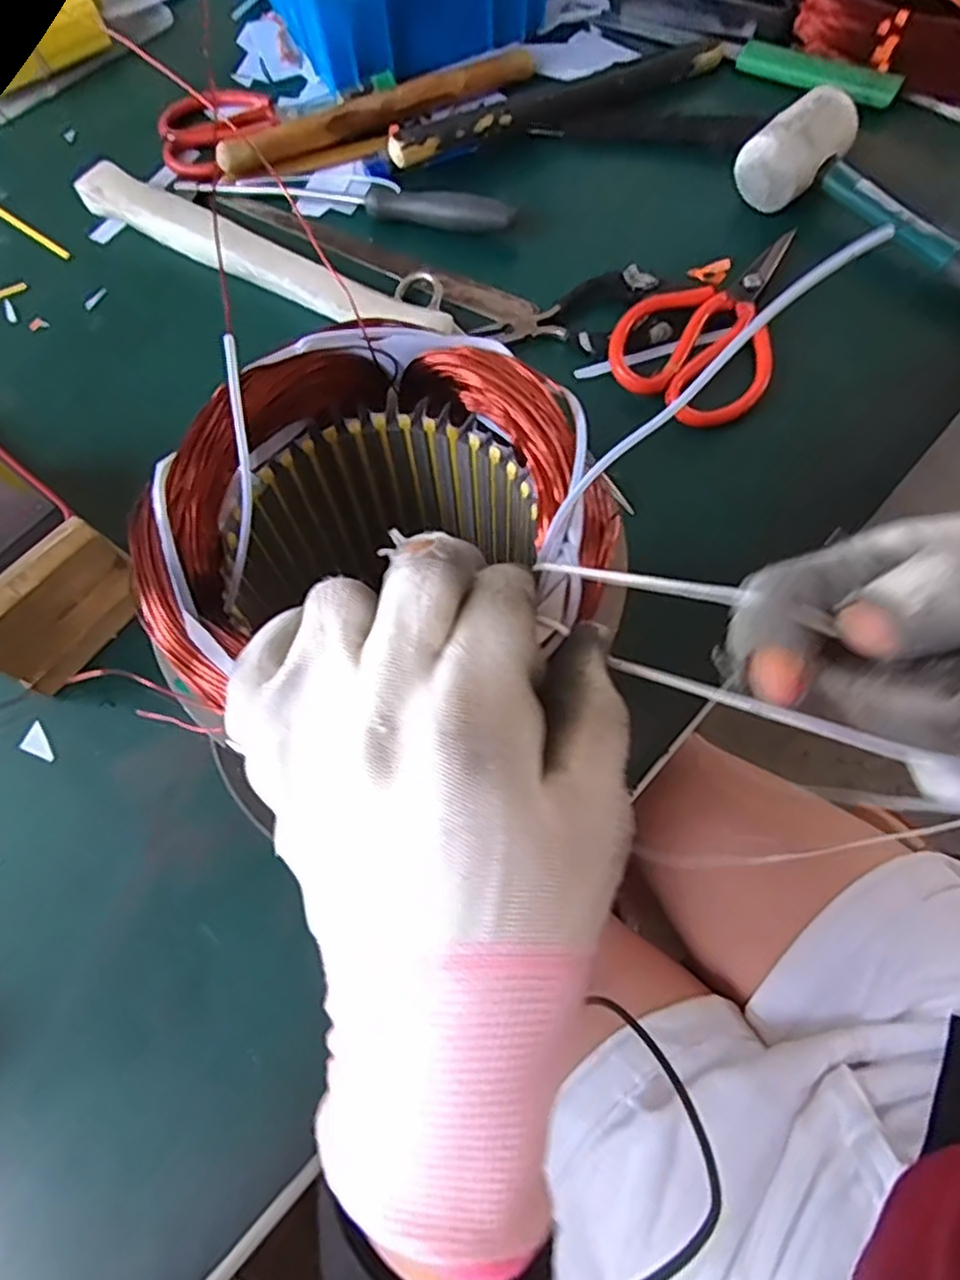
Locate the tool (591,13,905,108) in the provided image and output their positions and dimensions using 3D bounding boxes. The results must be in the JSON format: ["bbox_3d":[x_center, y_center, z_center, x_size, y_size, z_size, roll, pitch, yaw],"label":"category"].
[{"bbox_3d":[0.199,-0.449,0.525,0.234,0.013,0.031,31,73,13],"label":"tool"}]

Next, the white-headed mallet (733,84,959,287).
[{"bbox_3d":[0.288,-0.240,0.428,0.063,0.049,0.285,-41,73,-13],"label":"white-headed mallet"}]

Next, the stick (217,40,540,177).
[{"bbox_3d":[-0.073,-0.391,0.514,0.242,0.019,0.022,-24,70,-7],"label":"stick"}]

